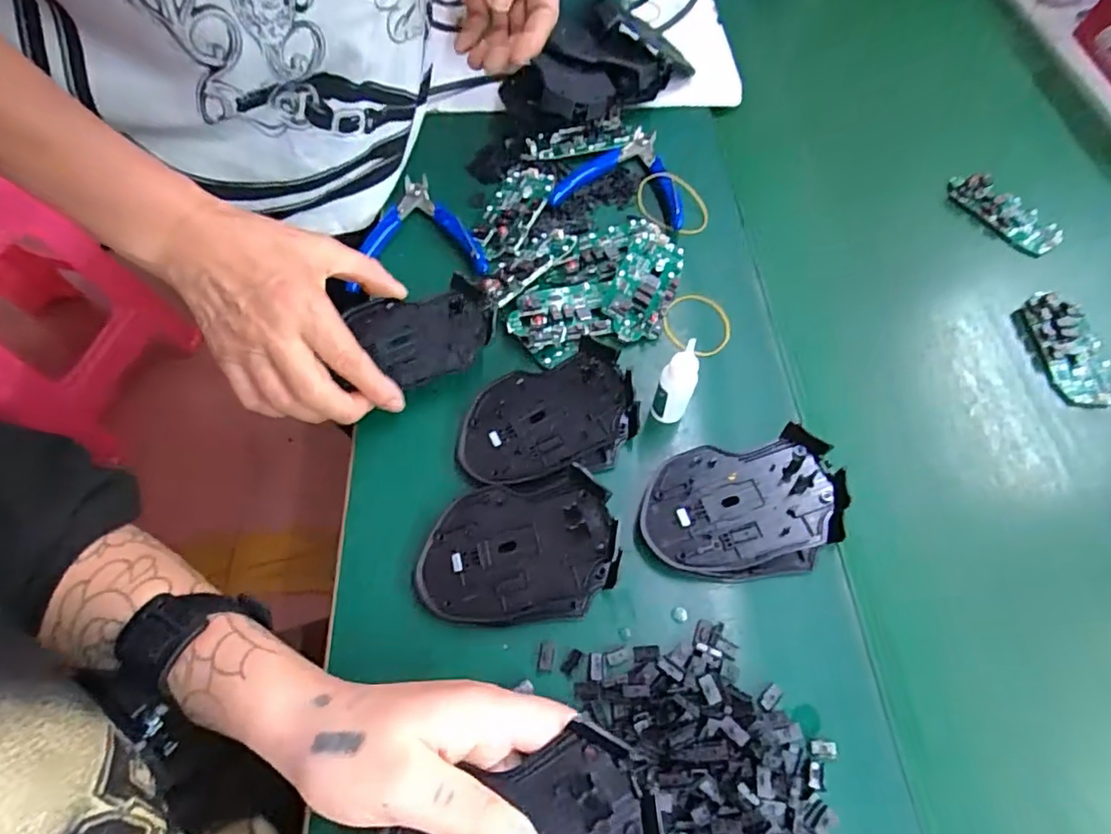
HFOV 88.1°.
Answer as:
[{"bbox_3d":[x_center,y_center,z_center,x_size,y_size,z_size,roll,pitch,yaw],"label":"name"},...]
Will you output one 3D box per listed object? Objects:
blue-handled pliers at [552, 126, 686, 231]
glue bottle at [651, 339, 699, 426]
[{"bbox_3d":[0.062,-0.206,0.483,0.107,0.012,0.099,16,62,7],"label":"blue-handled pliers"},{"bbox_3d":[0.074,-0.016,0.359,0.021,0.080,0.017,25,64,12],"label":"glue bottle"}]

